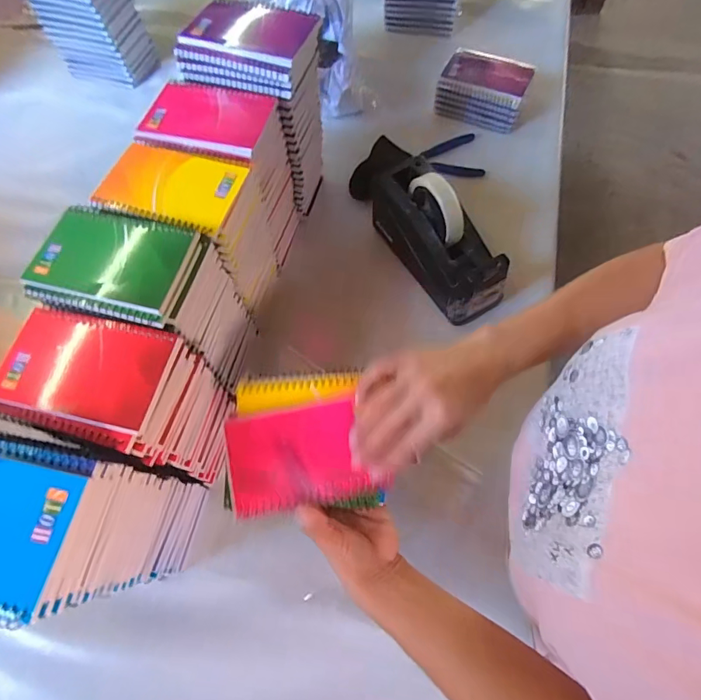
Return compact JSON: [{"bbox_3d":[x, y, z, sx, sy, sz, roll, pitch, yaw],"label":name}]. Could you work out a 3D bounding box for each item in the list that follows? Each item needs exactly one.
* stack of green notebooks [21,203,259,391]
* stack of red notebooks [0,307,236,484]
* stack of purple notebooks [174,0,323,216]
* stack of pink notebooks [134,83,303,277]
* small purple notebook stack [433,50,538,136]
[{"bbox_3d":[-0.207,-0.047,0.442,0.157,0.170,0.099,13,67,8],"label":"stack of green notebooks"},{"bbox_3d":[-0.208,0.046,0.410,0.133,0.157,0.101,13,67,8],"label":"stack of red notebooks"},{"bbox_3d":[-0.106,-0.296,0.559,0.130,0.224,0.104,19,68,10],"label":"stack of purple notebooks"},{"bbox_3d":[-0.147,-0.205,0.539,0.141,0.193,0.102,16,67,9],"label":"stack of pink notebooks"},{"bbox_3d":[0.215,-0.421,0.697,0.132,0.063,0.102,22,68,11],"label":"small purple notebook stack"}]

